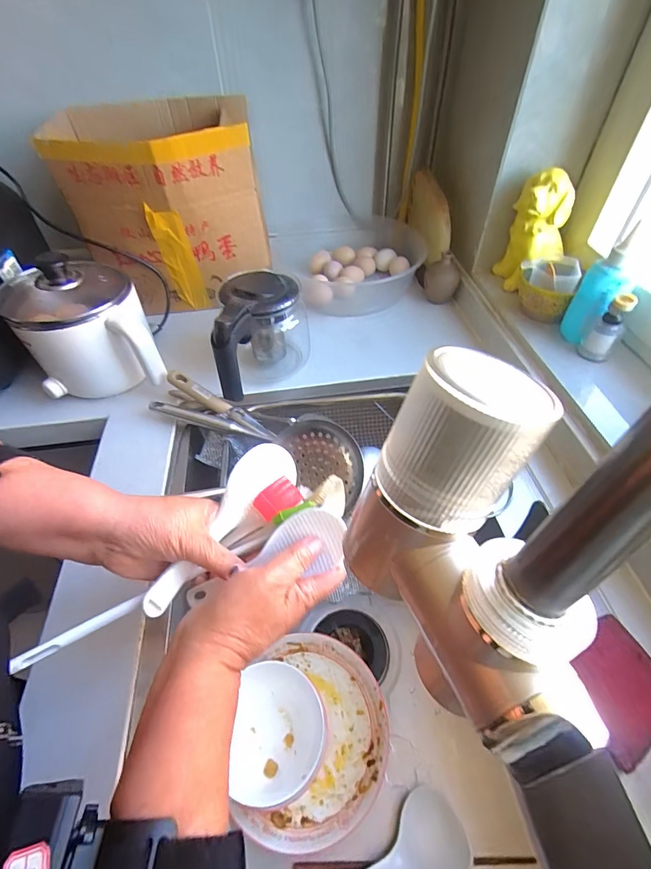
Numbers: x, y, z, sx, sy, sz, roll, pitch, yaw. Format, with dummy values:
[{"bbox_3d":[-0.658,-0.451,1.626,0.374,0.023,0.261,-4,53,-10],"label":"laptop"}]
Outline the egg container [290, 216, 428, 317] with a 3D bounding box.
[{"bbox_3d":[0.048,-0.331,0.764,0.222,0.077,0.234,-1,49,1],"label":"egg container"}]

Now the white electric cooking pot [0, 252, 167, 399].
[{"bbox_3d":[-0.340,-0.147,0.551,0.163,0.154,0.196,-26,53,-19],"label":"white electric cooking pot"}]

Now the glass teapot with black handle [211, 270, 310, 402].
[{"bbox_3d":[-0.091,-0.136,0.566,0.110,0.137,0.159,5,50,6],"label":"glass teapot with black handle"}]

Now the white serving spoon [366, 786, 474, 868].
[{"bbox_3d":[0.058,0.438,0.395,0.181,0.025,0.069,-19,52,-14],"label":"white serving spoon"}]

